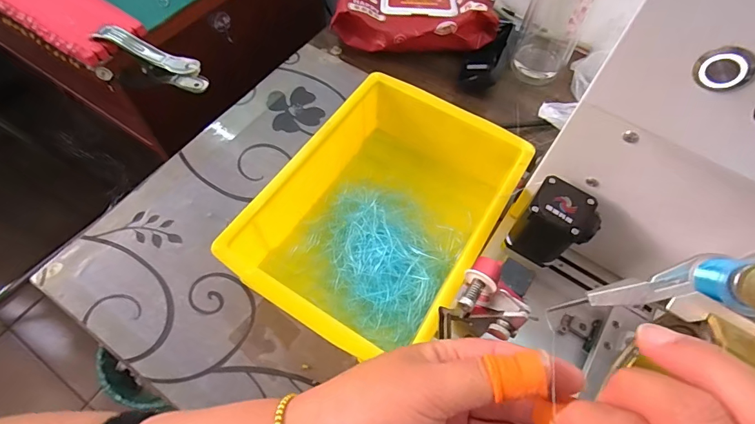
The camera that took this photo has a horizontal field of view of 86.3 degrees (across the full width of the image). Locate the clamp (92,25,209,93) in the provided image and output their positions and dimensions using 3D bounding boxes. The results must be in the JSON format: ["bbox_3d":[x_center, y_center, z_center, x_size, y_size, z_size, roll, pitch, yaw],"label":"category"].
[{"bbox_3d":[-0.225,-0.152,0.407,0.105,0.049,0.023,27,62,-2],"label":"clamp"}]

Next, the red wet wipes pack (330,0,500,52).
[{"bbox_3d":[0.052,-0.257,0.530,0.196,0.062,0.130,7,60,2],"label":"red wet wipes pack"}]

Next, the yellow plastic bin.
[{"bbox_3d":[0.013,-0.004,0.374,0.175,0.076,0.258,31,64,15],"label":"yellow plastic bin"}]

